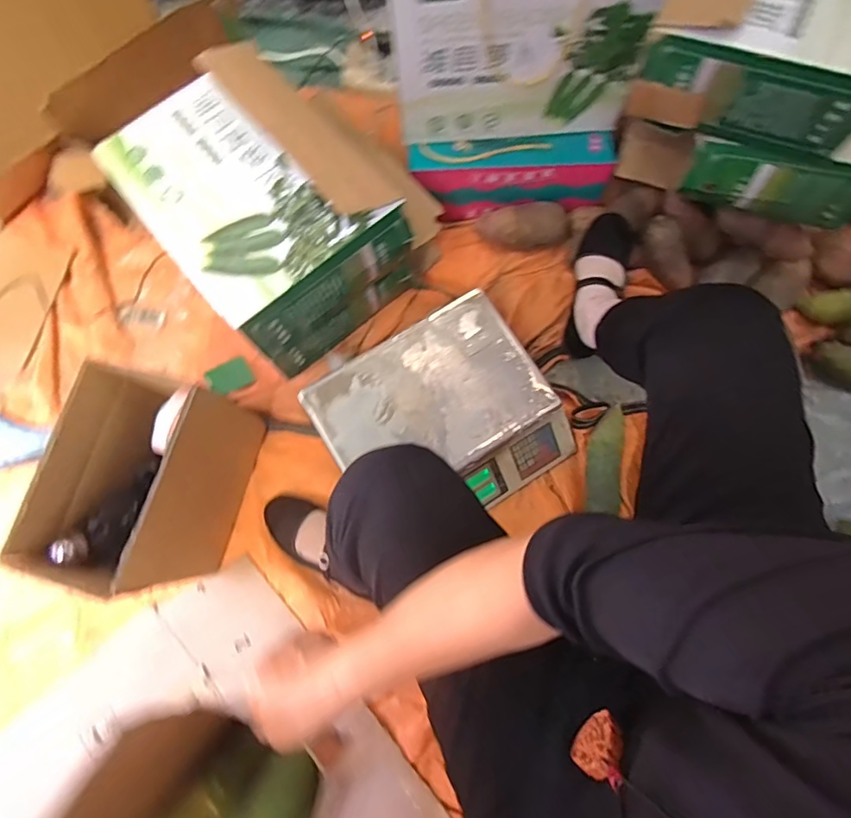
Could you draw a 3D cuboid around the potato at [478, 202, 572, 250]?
[{"bbox_3d":[0.174,-0.319,0.898,0.160,0.058,0.069,-15,76,-2],"label":"potato"}]

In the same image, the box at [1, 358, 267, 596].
[{"bbox_3d":[-0.373,0.100,0.722,0.159,0.252,0.252,16,77,6],"label":"box"}]

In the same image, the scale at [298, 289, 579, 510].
[{"bbox_3d":[0.025,0.020,0.809,0.328,0.097,0.295,-31,78,-5],"label":"scale"}]

